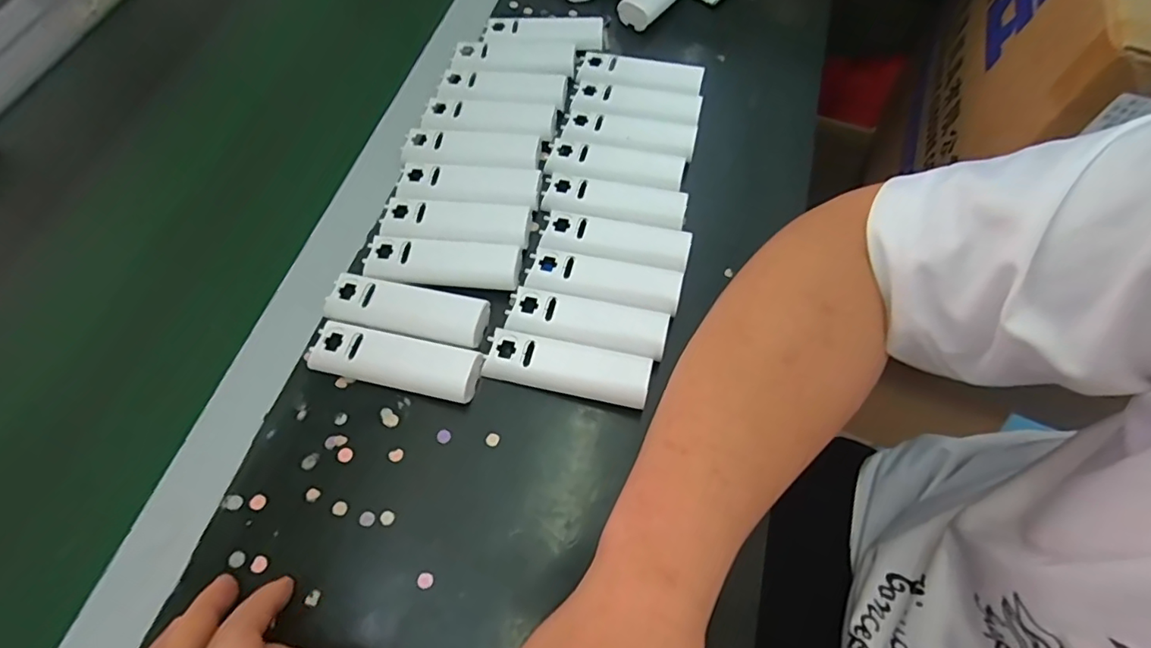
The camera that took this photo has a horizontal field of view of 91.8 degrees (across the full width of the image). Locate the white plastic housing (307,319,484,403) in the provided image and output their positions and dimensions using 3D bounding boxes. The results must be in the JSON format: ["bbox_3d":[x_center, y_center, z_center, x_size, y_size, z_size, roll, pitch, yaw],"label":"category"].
[{"bbox_3d":[-0.111,0.023,0.347,0.103,0.013,0.033,13,65,5],"label":"white plastic housing"}]

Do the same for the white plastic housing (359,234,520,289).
[{"bbox_3d":[-0.089,-0.042,0.375,0.102,0.007,0.032,5,64,2],"label":"white plastic housing"}]

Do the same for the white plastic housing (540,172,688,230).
[{"bbox_3d":[0.028,-0.089,0.401,0.101,0.010,0.034,10,65,4],"label":"white plastic housing"}]

